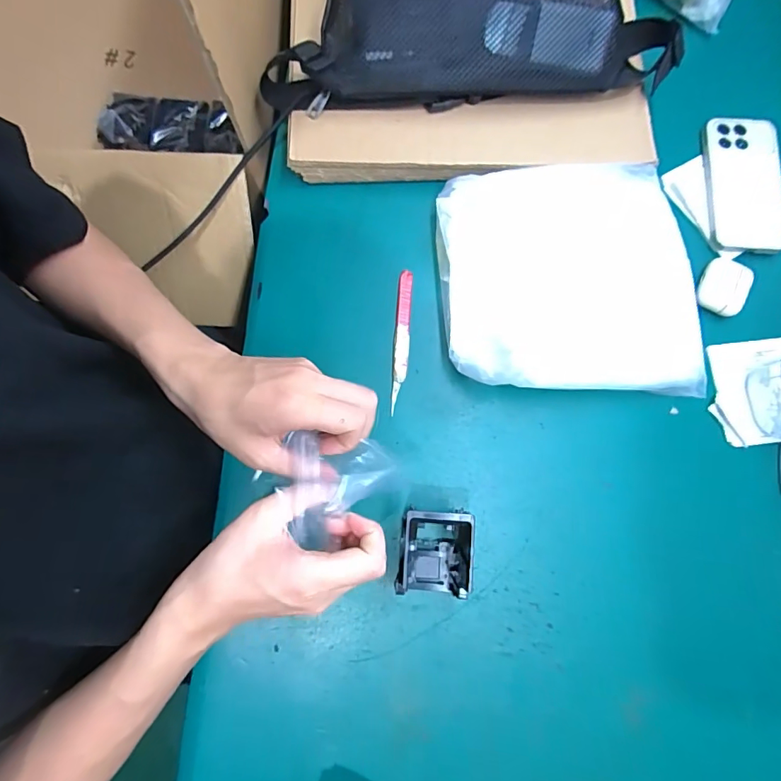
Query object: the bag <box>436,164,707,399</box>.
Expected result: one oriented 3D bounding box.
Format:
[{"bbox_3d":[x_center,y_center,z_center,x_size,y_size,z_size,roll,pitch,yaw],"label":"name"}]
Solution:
[{"bbox_3d":[0.177,-0.110,0.457,0.250,0.048,0.232,-4,79,-1],"label":"bag"}]

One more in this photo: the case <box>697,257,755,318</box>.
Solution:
[{"bbox_3d":[0.344,-0.106,0.472,0.045,0.016,0.059,31,81,6],"label":"case"}]

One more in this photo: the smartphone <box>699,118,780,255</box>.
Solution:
[{"bbox_3d":[0.380,-0.221,0.494,0.074,0.016,0.151,3,79,1],"label":"smartphone"}]

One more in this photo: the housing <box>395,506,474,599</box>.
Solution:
[{"bbox_3d":[0.041,0.141,0.395,0.065,0.071,0.077,2,79,0],"label":"housing"}]

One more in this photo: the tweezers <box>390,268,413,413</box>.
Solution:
[{"bbox_3d":[0.011,-0.051,0.465,0.015,0.007,0.146,5,79,1],"label":"tweezers"}]

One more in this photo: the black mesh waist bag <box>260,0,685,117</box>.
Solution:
[{"bbox_3d":[0.077,-0.358,0.449,0.409,0.089,0.127,-2,79,0],"label":"black mesh waist bag"}]

